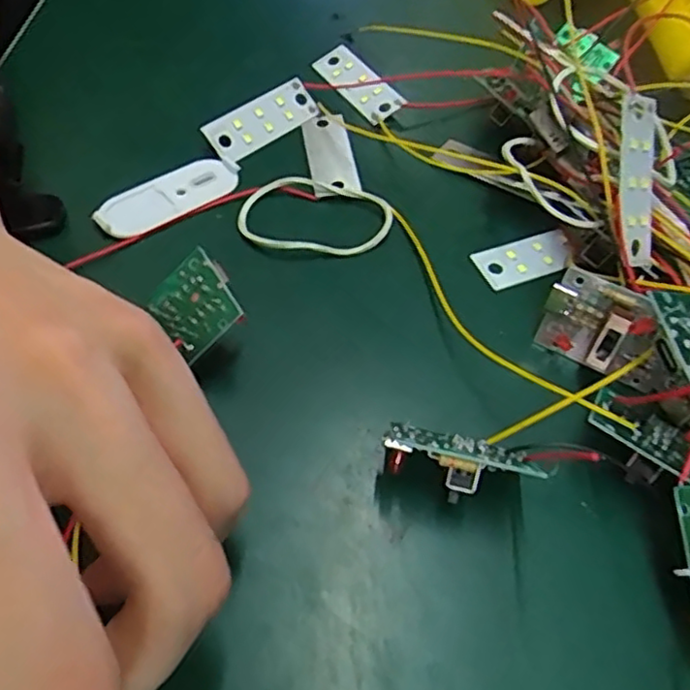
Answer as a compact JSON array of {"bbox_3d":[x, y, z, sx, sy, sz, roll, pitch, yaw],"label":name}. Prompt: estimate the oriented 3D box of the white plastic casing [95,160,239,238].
[{"bbox_3d":[-0.060,-0.050,0.223,0.048,0.005,0.017,-29,62,-24],"label":"white plastic casing"}]

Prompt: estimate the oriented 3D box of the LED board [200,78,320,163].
[{"bbox_3d":[-0.031,-0.083,0.245,0.045,0.004,0.016,-39,97,-25],"label":"LED board"}]

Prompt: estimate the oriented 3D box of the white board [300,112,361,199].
[{"bbox_3d":[-0.006,-0.070,0.240,0.015,0.004,0.045,-5,55,-9],"label":"white board"}]

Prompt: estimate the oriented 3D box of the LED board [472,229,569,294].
[{"bbox_3d":[0.060,-0.029,0.218,0.034,0.004,0.015,-15,57,-16],"label":"LED board"}]

